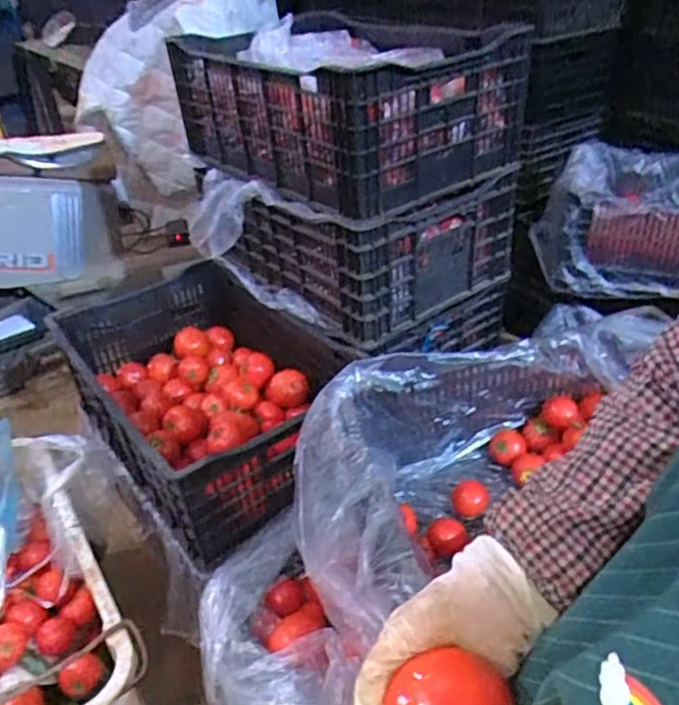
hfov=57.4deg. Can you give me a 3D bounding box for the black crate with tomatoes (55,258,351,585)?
[{"bbox_3d":[-0.254,0.069,1.218,0.404,0.243,0.574,-28,42,-30],"label":"black crate with tomatoes"}]

